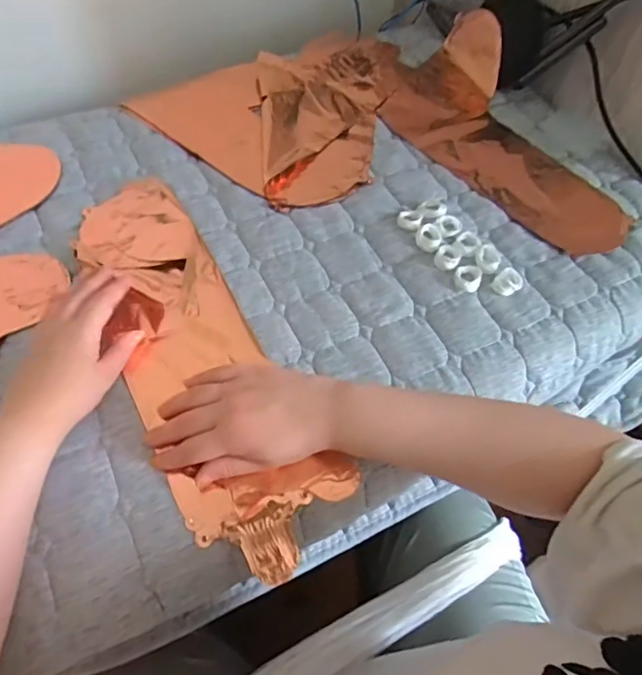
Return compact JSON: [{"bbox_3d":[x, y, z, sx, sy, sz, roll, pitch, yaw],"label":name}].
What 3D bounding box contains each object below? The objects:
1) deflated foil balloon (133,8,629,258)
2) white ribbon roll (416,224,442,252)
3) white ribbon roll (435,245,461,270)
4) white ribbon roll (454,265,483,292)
[{"bbox_3d":[0.068,-0.297,0.687,0.626,0.094,0.366,9,58,3],"label":"deflated foil balloon"},{"bbox_3d":[0.121,-0.112,0.571,0.028,0.012,0.034,13,60,5],"label":"white ribbon roll"},{"bbox_3d":[0.138,-0.088,0.557,0.026,0.010,0.032,16,60,7],"label":"white ribbon roll"},{"bbox_3d":[0.157,-0.064,0.543,0.028,0.010,0.032,12,60,5],"label":"white ribbon roll"}]

